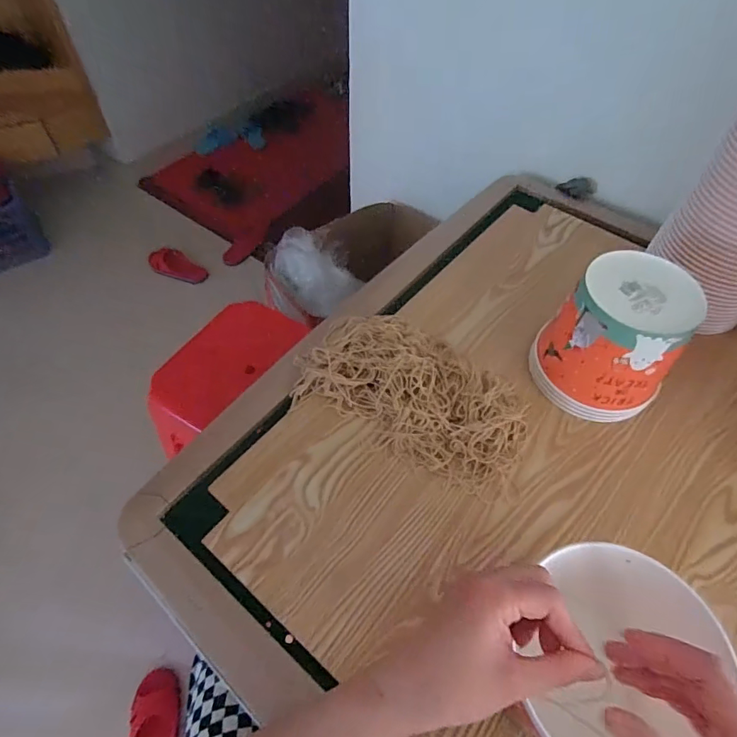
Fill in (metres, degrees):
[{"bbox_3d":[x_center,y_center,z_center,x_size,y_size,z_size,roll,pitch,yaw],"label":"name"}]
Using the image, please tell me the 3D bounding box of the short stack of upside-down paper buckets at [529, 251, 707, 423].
[{"bbox_3d":[0.298,-0.034,0.583,0.147,0.159,0.140,35,61,21],"label":"short stack of upside-down paper buckets"}]

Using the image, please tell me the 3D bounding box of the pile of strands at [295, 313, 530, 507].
[{"bbox_3d":[0.057,0.025,0.598,0.306,0.059,0.165,27,59,16],"label":"pile of strands"}]

